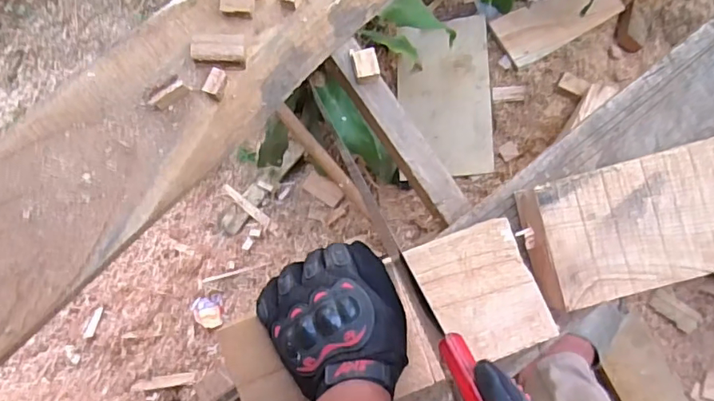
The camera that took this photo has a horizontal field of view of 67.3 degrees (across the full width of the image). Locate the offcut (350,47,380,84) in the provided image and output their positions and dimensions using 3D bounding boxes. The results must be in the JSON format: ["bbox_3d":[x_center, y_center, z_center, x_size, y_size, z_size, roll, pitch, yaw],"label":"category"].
[{"bbox_3d":[0.010,-0.150,0.591,0.028,0.012,0.036,-13,85,1],"label":"offcut"}]

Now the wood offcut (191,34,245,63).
[{"bbox_3d":[-0.145,-0.159,0.565,0.053,0.018,0.029,-1,85,1],"label":"wood offcut"}]

